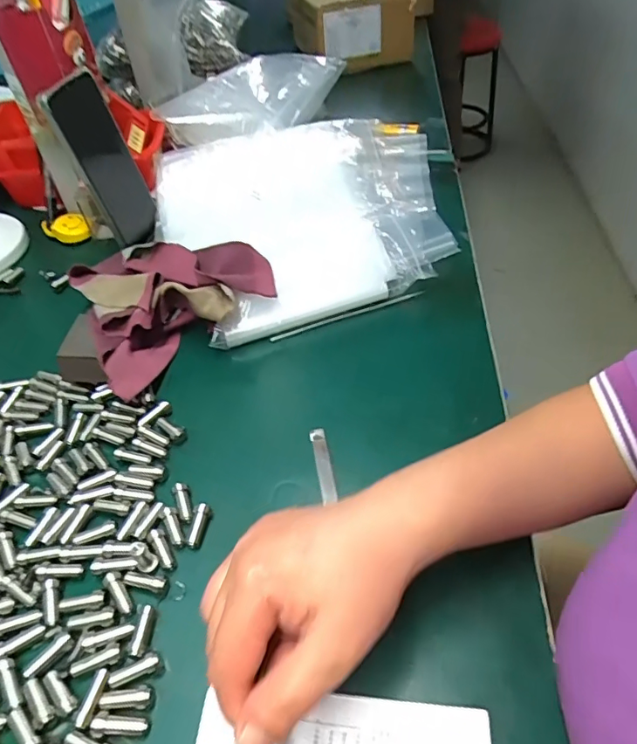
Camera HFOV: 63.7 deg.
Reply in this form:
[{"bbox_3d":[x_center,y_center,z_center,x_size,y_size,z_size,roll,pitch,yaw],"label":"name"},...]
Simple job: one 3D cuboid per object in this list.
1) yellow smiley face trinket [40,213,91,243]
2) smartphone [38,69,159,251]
[{"bbox_3d":[-0.292,-0.168,0.597,0.059,0.016,0.033,10,80,6],"label":"yellow smiley face trinket"},{"bbox_3d":[-0.216,-0.214,0.531,0.015,0.165,0.081,2,43,22],"label":"smartphone"}]

